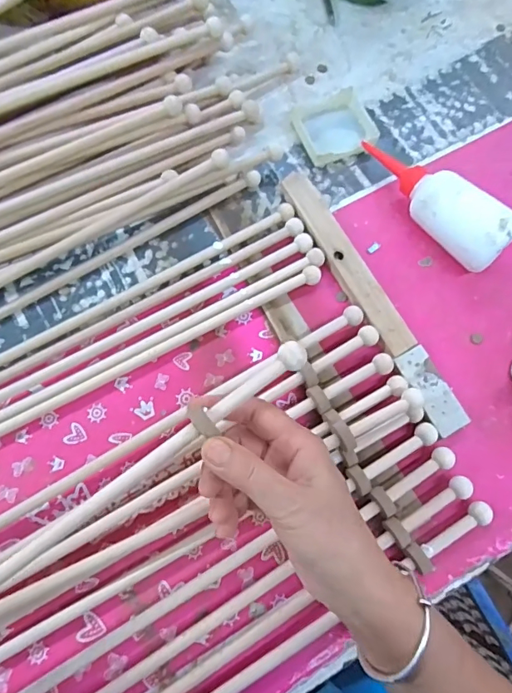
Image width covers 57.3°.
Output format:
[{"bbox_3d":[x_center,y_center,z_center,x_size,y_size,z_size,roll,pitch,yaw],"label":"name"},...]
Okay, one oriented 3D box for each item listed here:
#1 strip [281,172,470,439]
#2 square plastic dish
[{"bbox_3d":[0.108,-0.049,0.452,0.027,0.021,0.288,-27,77,-9],"label":"strip"},{"bbox_3d":[0.085,-0.243,0.514,0.078,0.015,0.079,-19,76,-7],"label":"square plastic dish"}]

